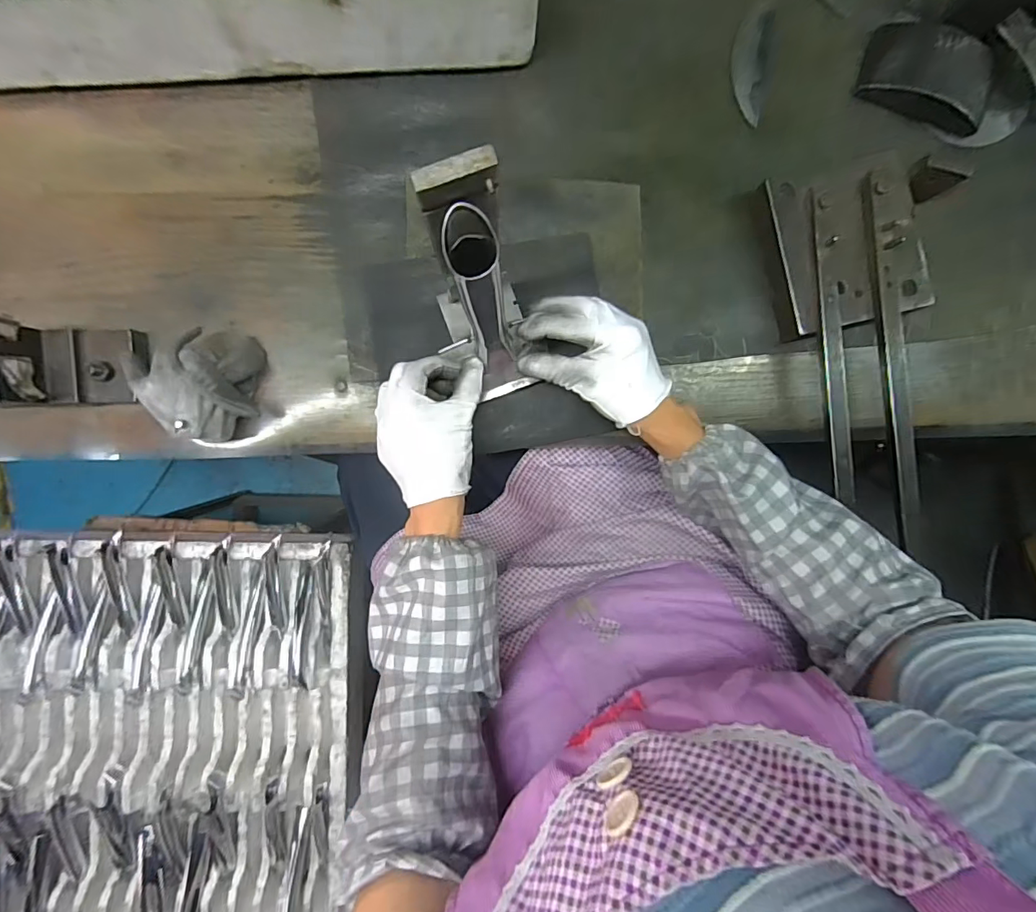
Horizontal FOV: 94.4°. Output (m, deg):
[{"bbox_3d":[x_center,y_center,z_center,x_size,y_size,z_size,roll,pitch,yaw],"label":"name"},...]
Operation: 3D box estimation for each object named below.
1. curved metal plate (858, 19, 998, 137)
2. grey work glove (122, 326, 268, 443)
[{"bbox_3d":[0.367,-0.339,0.424,0.114,0.030,0.064,13,90,-2],"label":"curved metal plate"},{"bbox_3d":[-0.256,-0.063,0.401,0.082,0.059,0.087,0,91,-2],"label":"grey work glove"}]

